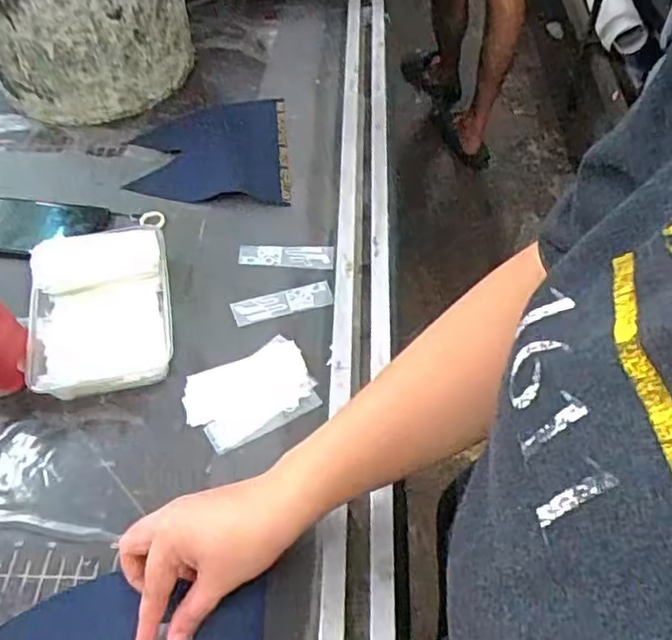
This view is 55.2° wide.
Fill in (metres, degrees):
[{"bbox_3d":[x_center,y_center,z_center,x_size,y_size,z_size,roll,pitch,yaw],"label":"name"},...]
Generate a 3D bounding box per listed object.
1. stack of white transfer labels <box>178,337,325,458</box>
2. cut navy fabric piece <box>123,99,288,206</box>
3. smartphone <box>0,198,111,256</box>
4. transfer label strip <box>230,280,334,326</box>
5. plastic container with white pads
[{"bbox_3d":[-0.073,0.061,0.549,0.107,0.007,0.076,-24,56,-15],"label":"stack of white transfer labels"},{"bbox_3d":[-0.145,-0.193,0.743,0.170,0.015,0.174,-7,55,1],"label":"cut navy fabric piece"},{"bbox_3d":[-0.316,-0.097,0.659,0.150,0.011,0.072,3,53,5],"label":"smartphone"},{"bbox_3d":[-0.050,-0.017,0.609,0.094,0.004,0.032,-13,53,-7],"label":"transfer label strip"},{"bbox_3d":[-0.215,-0.011,0.584,0.124,0.039,0.172,-10,53,-5],"label":"plastic container with white pads"}]

